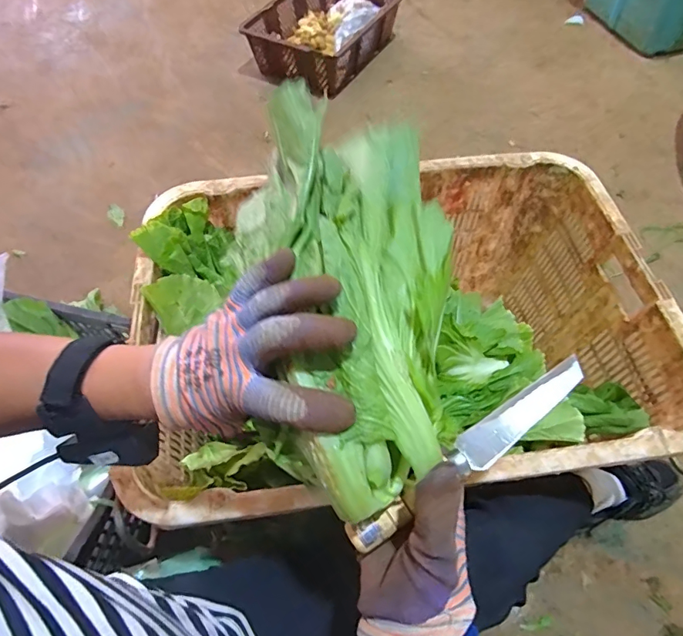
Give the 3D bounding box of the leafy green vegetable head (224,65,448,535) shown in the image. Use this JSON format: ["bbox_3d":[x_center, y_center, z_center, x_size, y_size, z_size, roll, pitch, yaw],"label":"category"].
[{"bbox_3d":[0.004,-0.025,0.318,0.152,0.067,0.293,-8,67,-4],"label":"leafy green vegetable head"}]

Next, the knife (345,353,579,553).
[{"bbox_3d":[0.091,0.093,0.311,0.201,0.011,0.026,-34,65,-10],"label":"knife"}]

